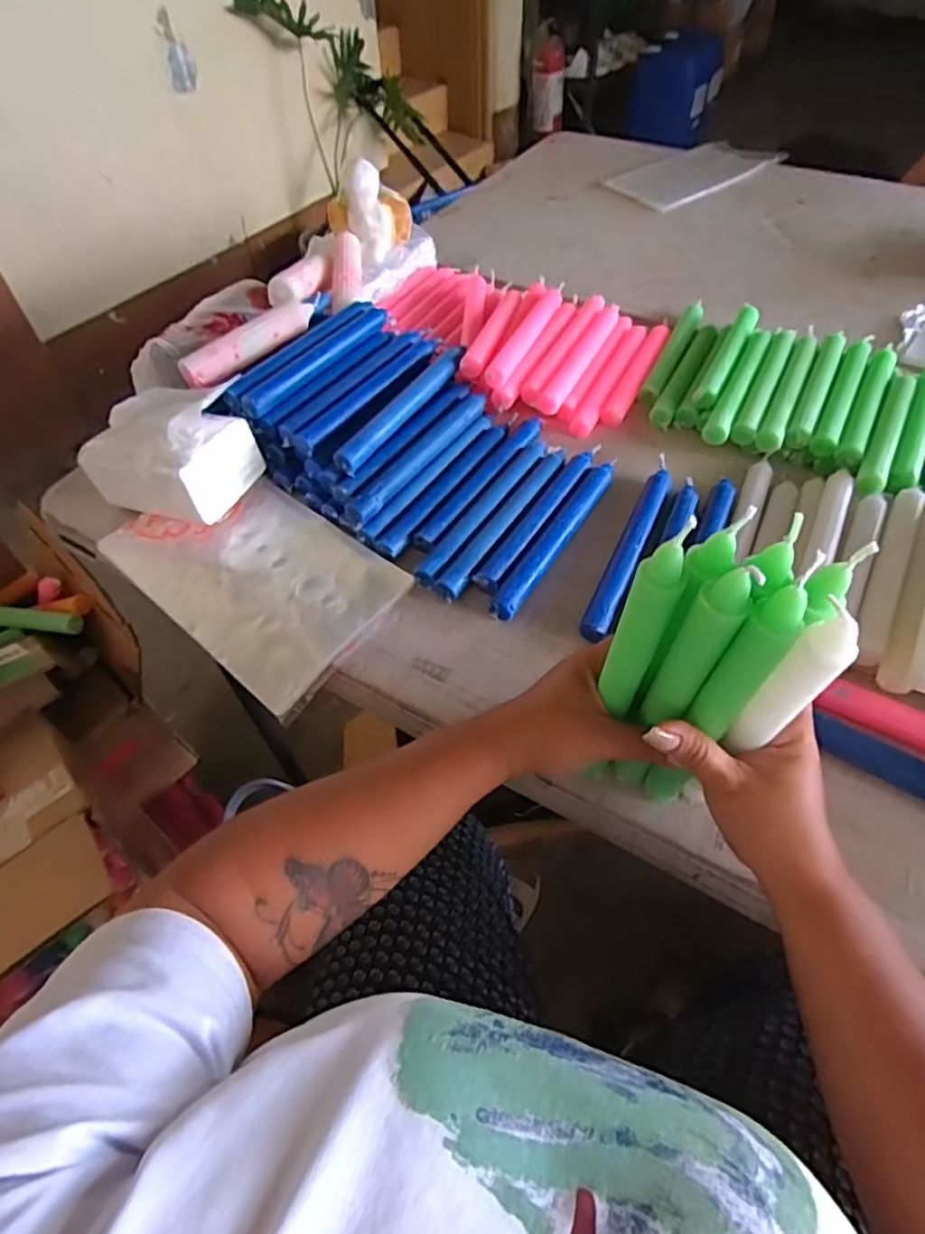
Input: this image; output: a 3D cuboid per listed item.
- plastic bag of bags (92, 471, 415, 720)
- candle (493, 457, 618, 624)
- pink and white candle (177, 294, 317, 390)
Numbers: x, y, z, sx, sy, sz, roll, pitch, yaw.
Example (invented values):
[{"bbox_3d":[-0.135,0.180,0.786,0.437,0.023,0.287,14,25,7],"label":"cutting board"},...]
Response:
[{"bbox_3d":[-0.178,-0.041,0.543,0.244,0.033,0.150,35,70,23],"label":"plastic bag of bags"},{"bbox_3d":[0.086,-0.073,0.554,0.022,0.019,0.208,26,58,20],"label":"candle"},{"bbox_3d":[-0.210,-0.279,0.633,0.033,0.030,0.160,31,60,22],"label":"pink and white candle"}]

